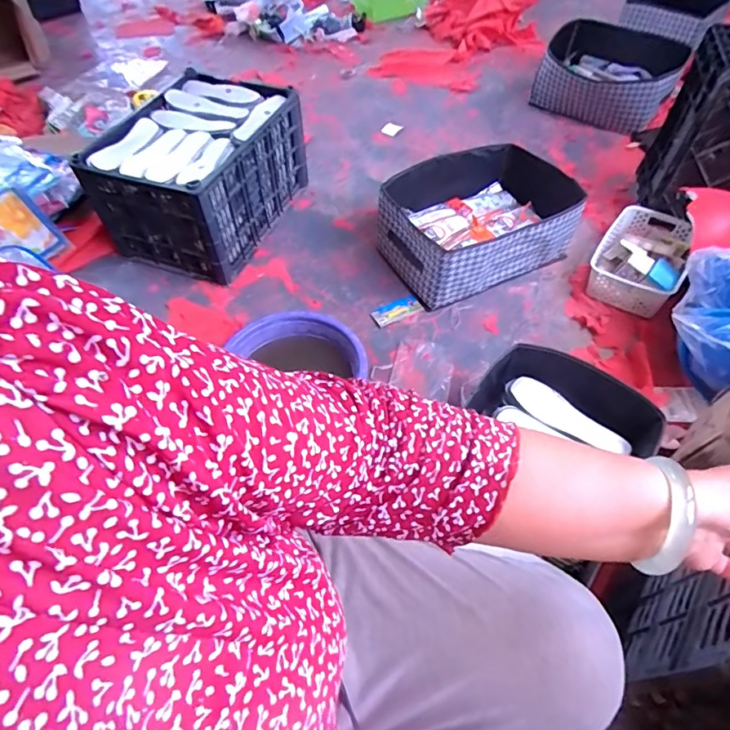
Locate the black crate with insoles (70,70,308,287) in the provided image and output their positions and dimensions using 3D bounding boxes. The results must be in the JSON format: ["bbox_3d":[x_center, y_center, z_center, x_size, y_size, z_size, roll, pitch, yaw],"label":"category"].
[{"bbox_3d":[-0.437,-0.510,1.320,0.410,0.299,0.480,20,57,16],"label":"black crate with insoles"}]

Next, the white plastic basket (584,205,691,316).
[{"bbox_3d":[0.681,-0.266,1.205,0.194,0.087,0.300,28,60,21],"label":"white plastic basket"}]

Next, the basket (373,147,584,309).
[{"bbox_3d":[0.285,-0.362,1.236,0.460,0.179,0.328,-25,57,-14],"label":"basket"}]

